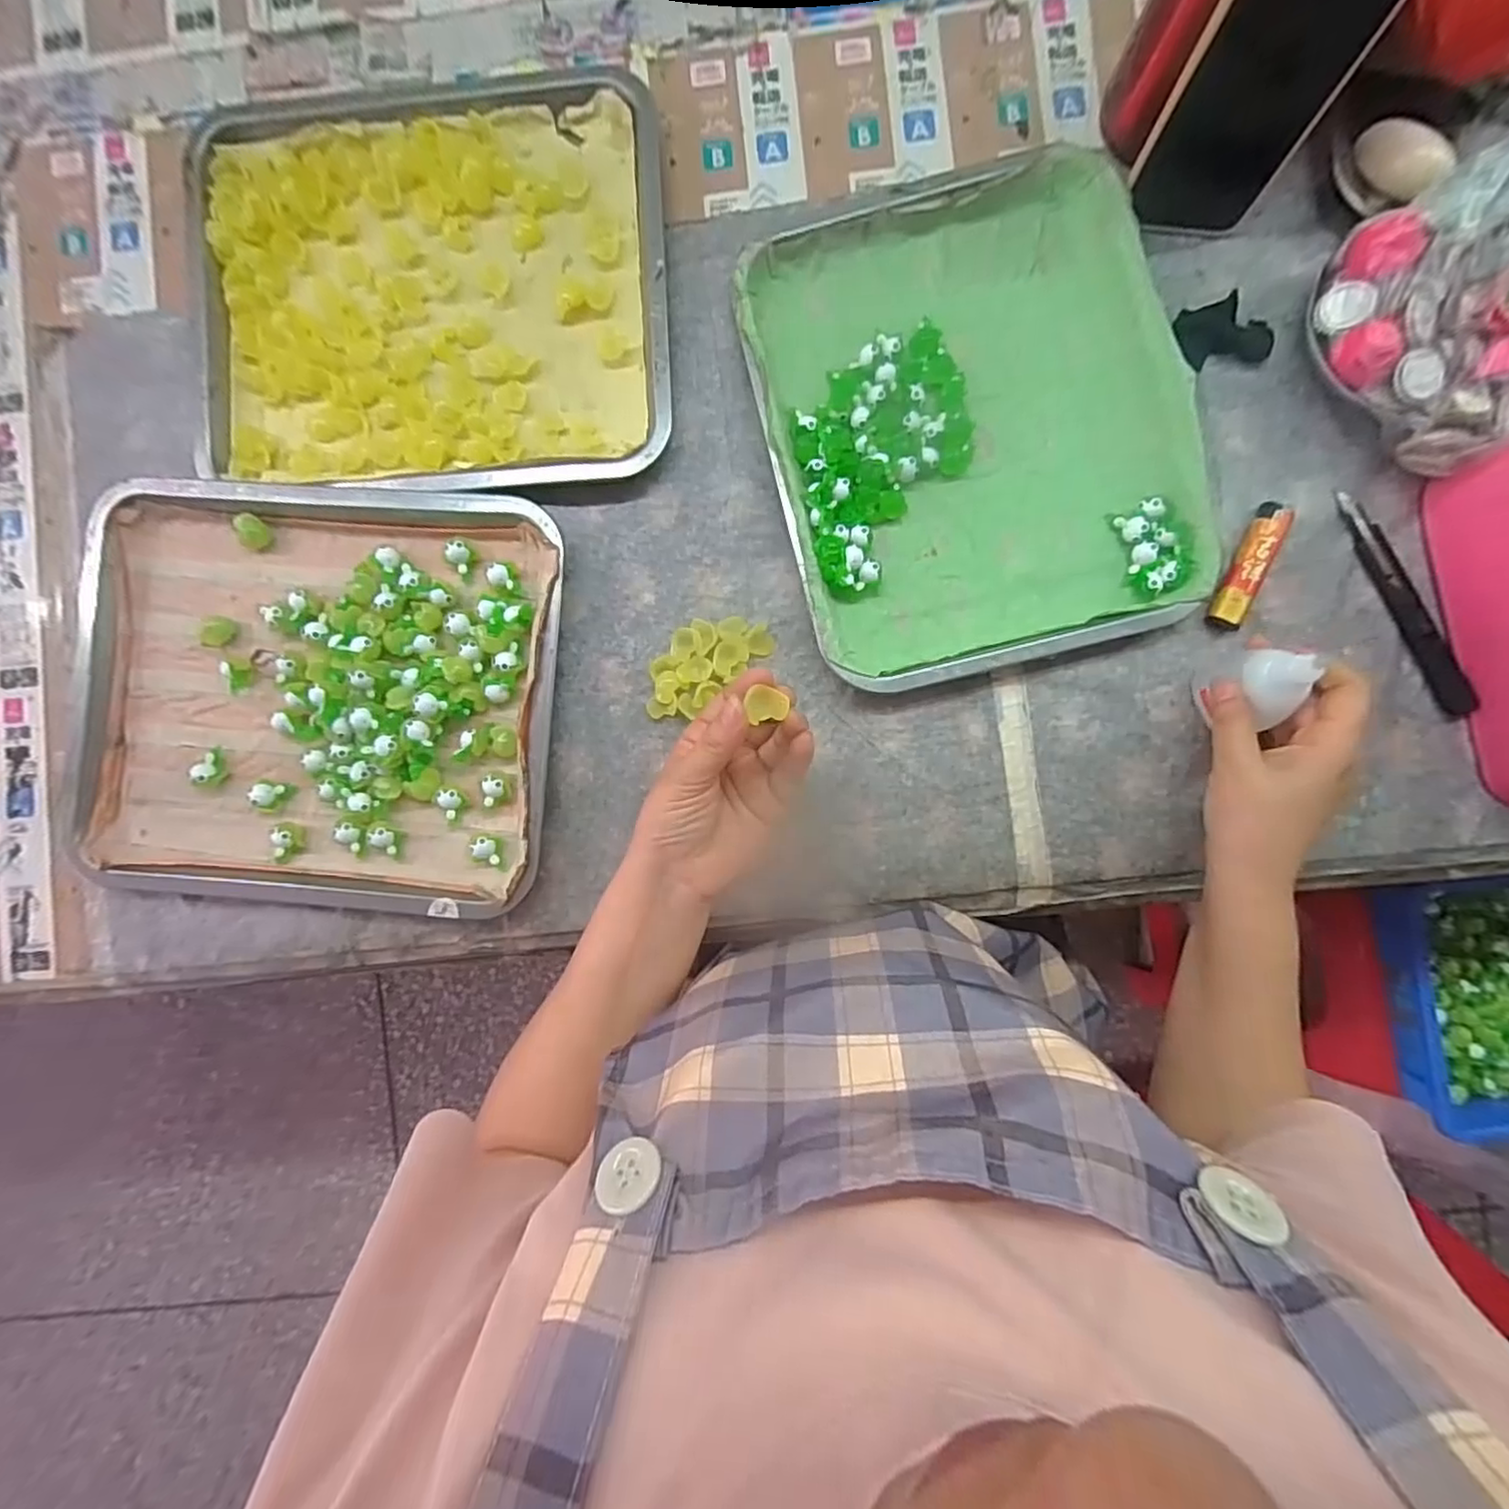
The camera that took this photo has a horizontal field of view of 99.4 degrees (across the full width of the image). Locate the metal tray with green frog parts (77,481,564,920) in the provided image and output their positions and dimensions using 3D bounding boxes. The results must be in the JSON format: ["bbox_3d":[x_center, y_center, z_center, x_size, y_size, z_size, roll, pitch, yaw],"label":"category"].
[{"bbox_3d":[-0.279,-0.037,0.411,0.302,0.027,0.263,4,89,3],"label":"metal tray with green frog parts"}]

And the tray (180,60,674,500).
[{"bbox_3d":[-0.210,-0.305,0.417,0.302,0.019,0.263,-4,89,3],"label":"tray"}]

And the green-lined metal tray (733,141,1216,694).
[{"bbox_3d":[0.133,-0.202,0.397,0.241,0.024,0.295,-13,88,2],"label":"green-lined metal tray"}]

